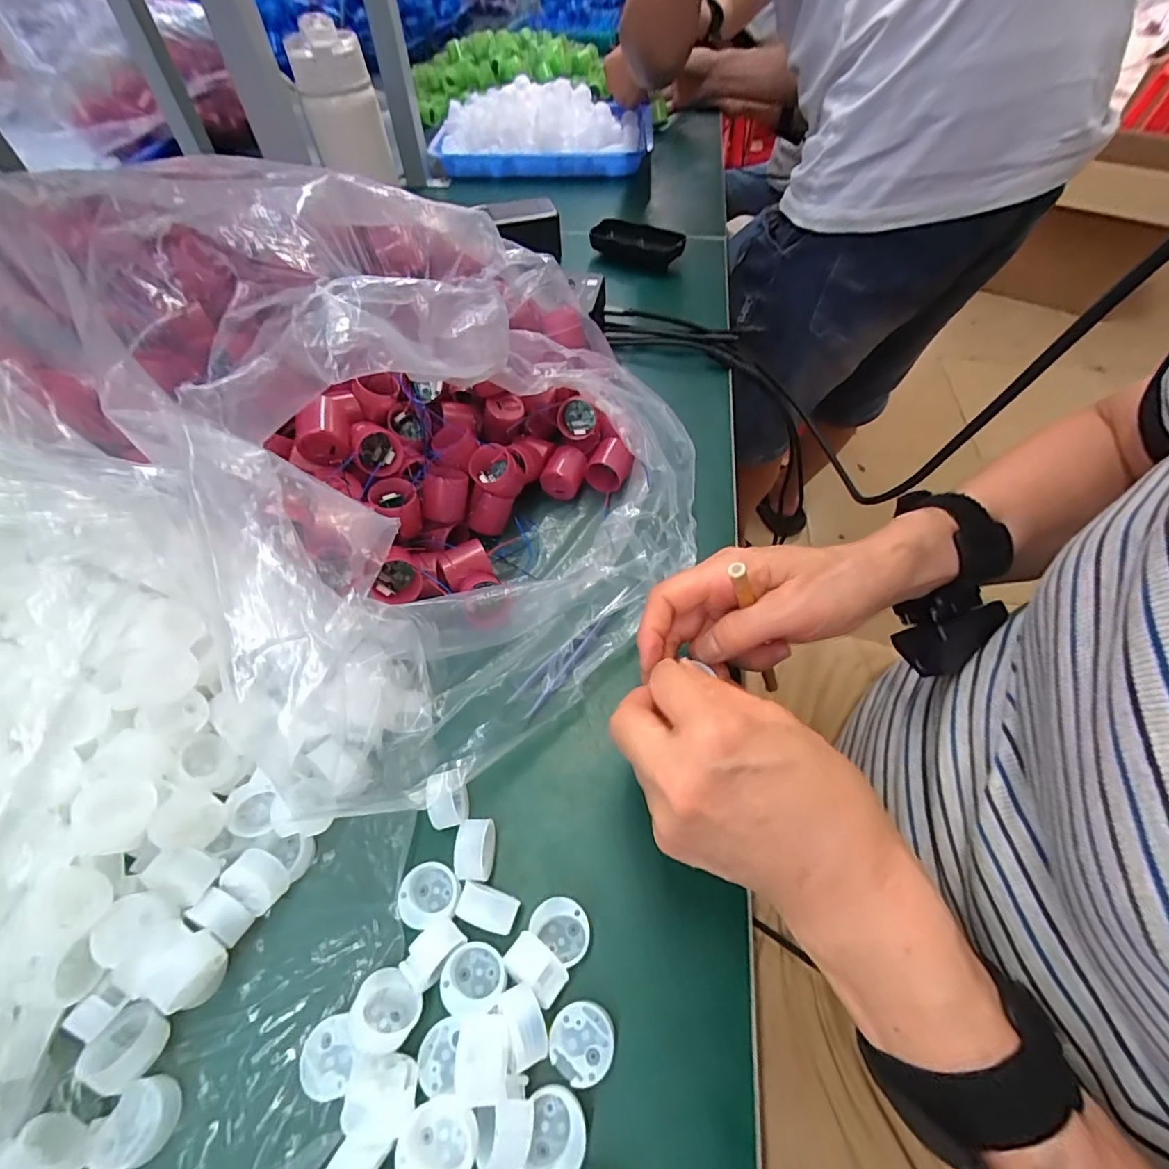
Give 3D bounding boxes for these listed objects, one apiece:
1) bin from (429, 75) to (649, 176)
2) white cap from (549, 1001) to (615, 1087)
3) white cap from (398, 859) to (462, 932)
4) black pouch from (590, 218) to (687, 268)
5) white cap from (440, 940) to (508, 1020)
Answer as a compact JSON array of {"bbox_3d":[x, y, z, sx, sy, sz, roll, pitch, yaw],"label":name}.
[{"bbox_3d":[-0.057,-0.708,0.813,0.319,0.065,0.249,3,54,3],"label":"bin"},{"bbox_3d":[-0.001,0.189,0.220,0.026,0.010,0.025,0,54,1],"label":"white cap"},{"bbox_3d":[-0.073,0.147,0.252,0.028,0.014,0.027,0,54,1],"label":"white cap"},{"bbox_3d":[0.060,-0.392,0.611,0.106,0.023,0.046,20,57,15],"label":"black pouch"},{"bbox_3d":[-0.049,0.172,0.233,0.027,0.015,0.025,0,54,1],"label":"white cap"}]

